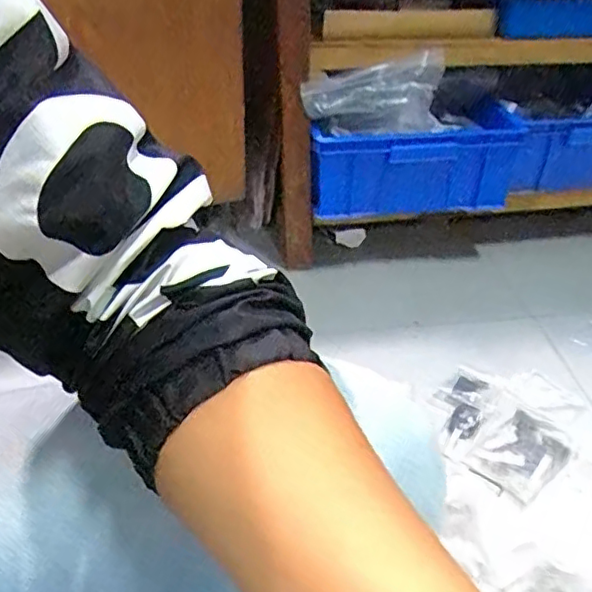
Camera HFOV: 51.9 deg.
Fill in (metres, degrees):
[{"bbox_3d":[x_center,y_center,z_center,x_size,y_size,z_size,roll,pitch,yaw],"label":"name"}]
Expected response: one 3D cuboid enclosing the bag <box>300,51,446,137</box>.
[{"bbox_3d":[0.114,-0.297,0.916,0.180,0.104,0.114,19,42,21],"label":"bag"}]

